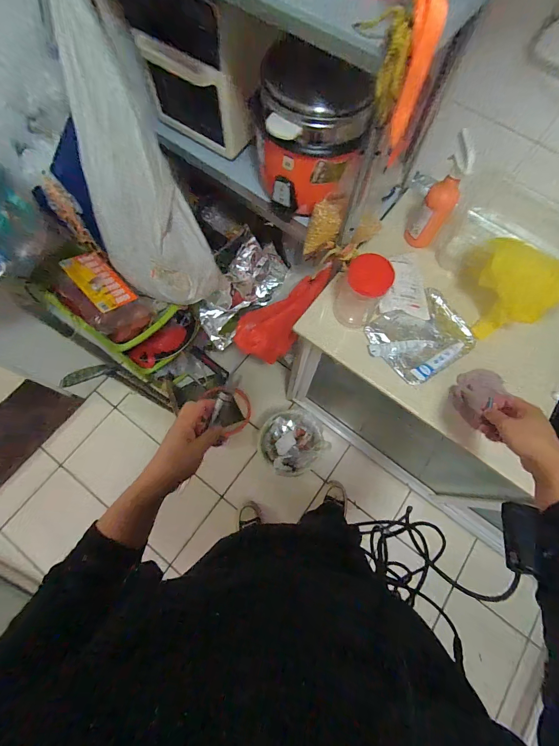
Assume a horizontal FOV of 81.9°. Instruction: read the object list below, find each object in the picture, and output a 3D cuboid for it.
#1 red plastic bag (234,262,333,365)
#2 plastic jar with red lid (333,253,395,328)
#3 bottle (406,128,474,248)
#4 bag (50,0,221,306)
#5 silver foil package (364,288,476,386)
[{"bbox_3d":[0.017,-0.162,0.910,0.102,0.376,0.164,0,67,-41],"label":"red plastic bag"},{"bbox_3d":[0.166,-0.160,0.657,0.083,0.147,0.077,1,72,-2],"label":"plastic jar with red lid"},{"bbox_3d":[0.342,-0.368,0.694,0.071,0.216,0.066,33,74,9],"label":"bottle"},{"bbox_3d":[-0.329,-0.440,0.702,0.240,0.665,0.123,-19,41,-8],"label":"bag"},{"bbox_3d":[0.308,-0.080,0.710,0.215,0.023,0.169,-32,75,-11],"label":"silver foil package"}]

